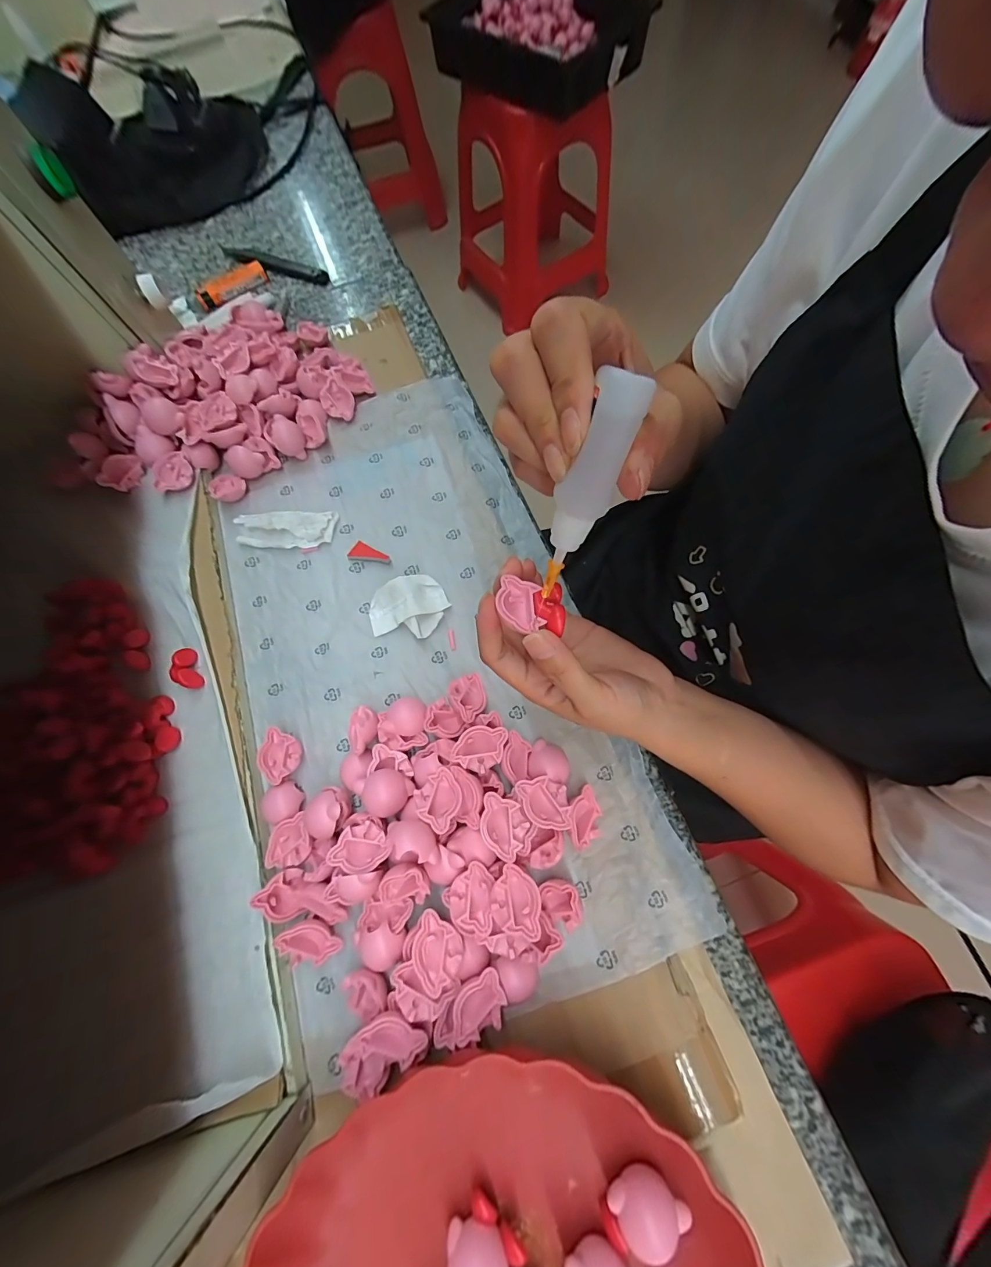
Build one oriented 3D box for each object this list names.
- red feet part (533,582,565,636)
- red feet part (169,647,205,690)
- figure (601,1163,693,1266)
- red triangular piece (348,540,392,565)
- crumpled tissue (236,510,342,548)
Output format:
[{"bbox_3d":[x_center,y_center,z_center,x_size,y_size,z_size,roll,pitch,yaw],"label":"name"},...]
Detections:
[{"bbox_3d":[0.027,-0.013,0.206,0.014,0.006,0.025,-9,72,-2],"label":"red feet part"},{"bbox_3d":[-0.227,0.026,0.304,0.018,0.011,0.031,-25,72,-4],"label":"red feet part"},{"bbox_3d":[0.073,0.286,0.210,0.041,0.029,0.024,-22,72,-3],"label":"figure"},{"bbox_3d":[-0.102,-0.062,0.340,0.033,0.006,0.016,26,76,12],"label":"red triangular piece"},{"bbox_3d":[-0.175,-0.088,0.347,0.082,0.007,0.030,0,72,4],"label":"crumpled tissue"}]

